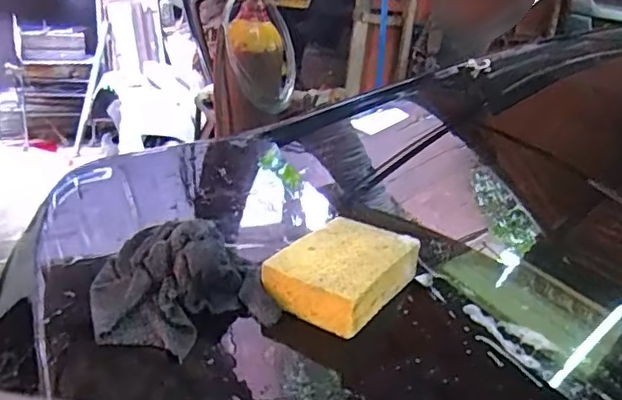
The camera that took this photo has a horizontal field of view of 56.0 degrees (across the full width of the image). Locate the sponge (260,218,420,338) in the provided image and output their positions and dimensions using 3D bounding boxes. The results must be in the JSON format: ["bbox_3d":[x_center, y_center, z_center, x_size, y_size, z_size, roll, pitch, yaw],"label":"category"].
[{"bbox_3d":[0.035,0.072,0.607,0.104,0.049,0.147,20,24,29],"label":"sponge"}]

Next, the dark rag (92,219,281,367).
[{"bbox_3d":[-0.124,0.071,0.566,0.160,0.068,0.155,-1,23,-22],"label":"dark rag"}]

